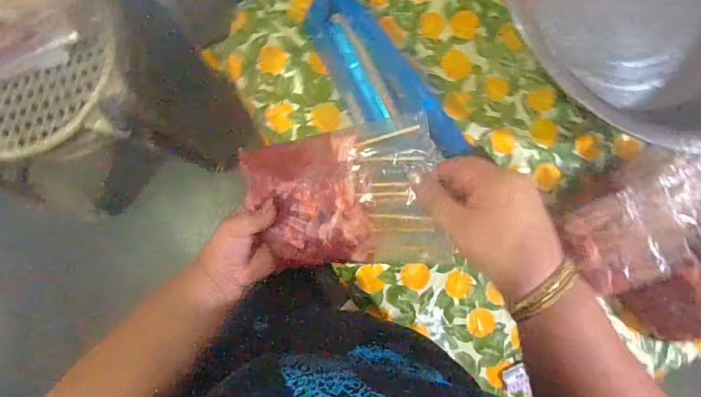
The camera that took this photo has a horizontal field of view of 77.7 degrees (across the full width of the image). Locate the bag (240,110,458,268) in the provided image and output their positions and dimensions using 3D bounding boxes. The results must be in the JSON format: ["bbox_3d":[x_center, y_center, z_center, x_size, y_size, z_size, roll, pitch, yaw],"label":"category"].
[{"bbox_3d":[-0.011,0.002,0.419,0.197,0.025,0.129,-8,94,25],"label":"bag"}]

